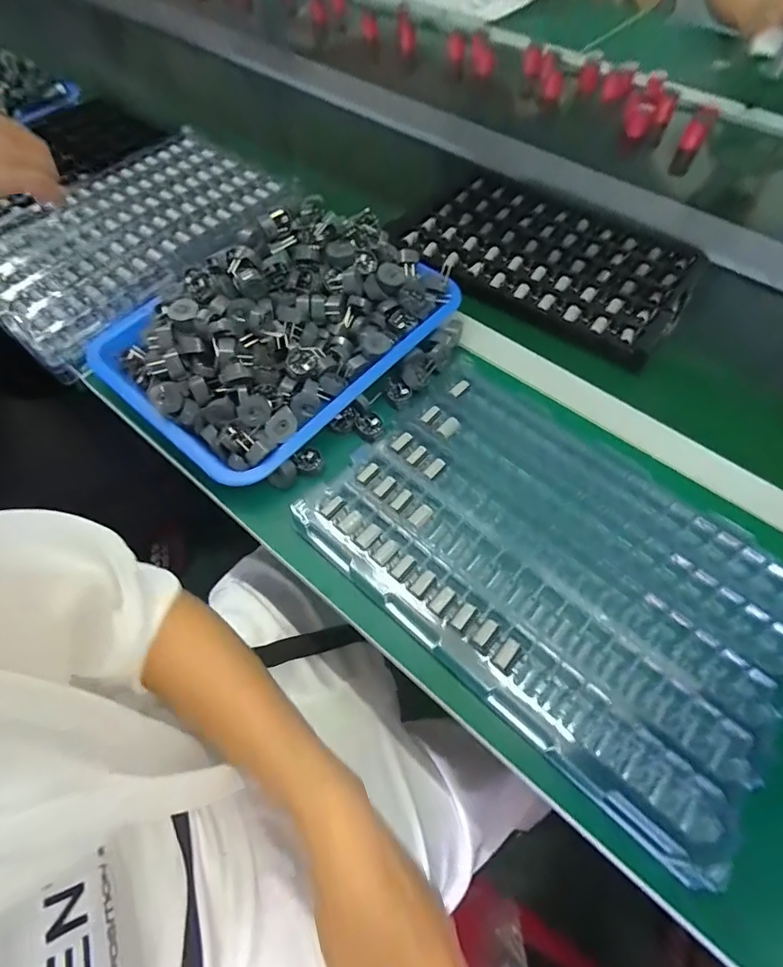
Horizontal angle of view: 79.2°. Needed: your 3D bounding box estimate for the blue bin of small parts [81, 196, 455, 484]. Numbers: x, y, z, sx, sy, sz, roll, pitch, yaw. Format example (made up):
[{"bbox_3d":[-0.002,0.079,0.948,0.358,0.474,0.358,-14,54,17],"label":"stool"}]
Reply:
[{"bbox_3d":[-0.119,-0.173,0.477,0.253,0.073,0.319,38,67,20],"label":"blue bin of small parts"}]

